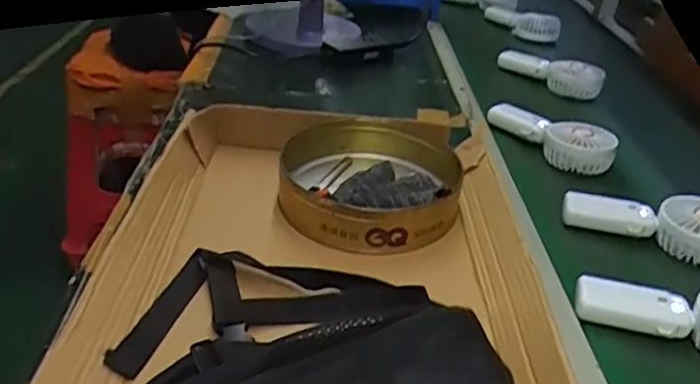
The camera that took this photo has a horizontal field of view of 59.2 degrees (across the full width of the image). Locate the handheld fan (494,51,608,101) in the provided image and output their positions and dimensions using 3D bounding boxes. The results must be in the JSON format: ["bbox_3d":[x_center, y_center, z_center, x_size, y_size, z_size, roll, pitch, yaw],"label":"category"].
[{"bbox_3d":[0.347,-0.210,1.076,0.061,0.057,0.191,-16,37,-33],"label":"handheld fan"}]

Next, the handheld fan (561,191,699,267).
[{"bbox_3d":[0.329,0.028,0.673,0.180,0.046,0.061,14,32,14],"label":"handheld fan"}]

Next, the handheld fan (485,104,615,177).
[{"bbox_3d":[0.271,-0.079,0.838,0.064,0.049,0.180,-17,37,-33],"label":"handheld fan"}]

